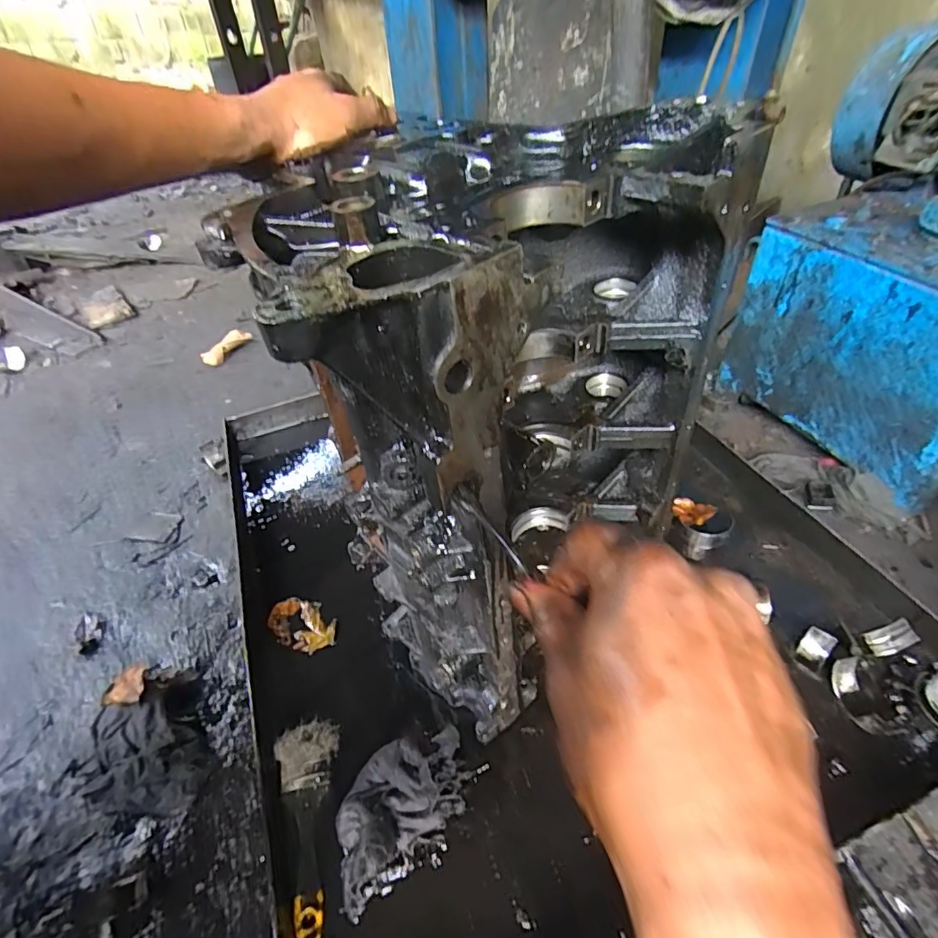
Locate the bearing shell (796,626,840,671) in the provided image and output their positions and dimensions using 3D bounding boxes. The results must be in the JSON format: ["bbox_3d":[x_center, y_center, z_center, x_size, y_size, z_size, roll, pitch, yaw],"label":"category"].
[{"bbox_3d":[0.373,0.195,0.560,0.027,0.030,0.037,33,55,31],"label":"bearing shell"}]

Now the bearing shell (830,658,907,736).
[{"bbox_3d":[0.395,0.228,0.518,0.043,0.020,0.073,-12,59,-9],"label":"bearing shell"}]

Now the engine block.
[{"bbox_3d":[0.024,-0.029,0.459,0.359,0.427,0.220,-35,52,-28],"label":"engine block"}]

